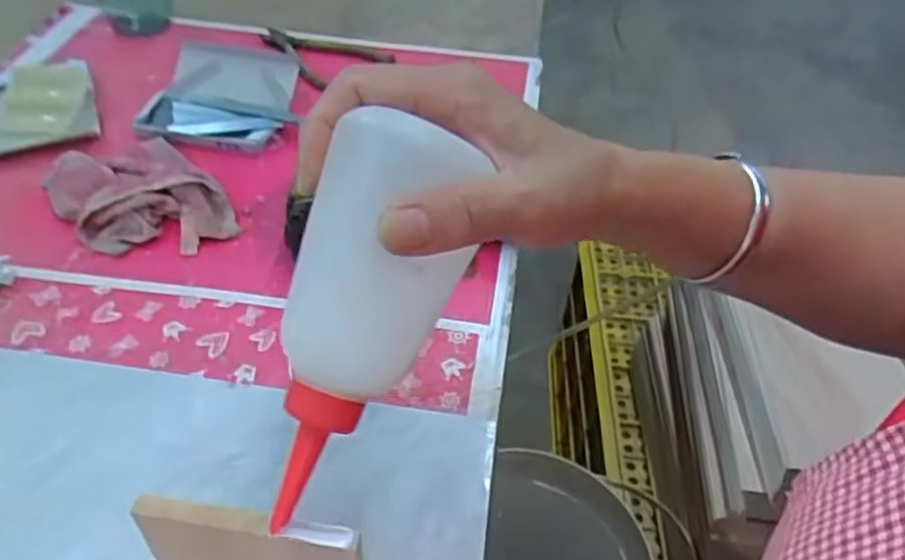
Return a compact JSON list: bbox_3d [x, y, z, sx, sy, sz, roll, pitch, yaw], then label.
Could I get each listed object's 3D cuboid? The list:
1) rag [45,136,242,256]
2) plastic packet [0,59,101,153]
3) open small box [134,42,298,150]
[{"bbox_3d":[-0.260,-0.071,0.591,0.109,0.028,0.160,-29,52,-29],"label":"rag"},{"bbox_3d":[-0.416,-0.168,0.678,0.136,0.033,0.128,-14,46,-17],"label":"plastic packet"},{"bbox_3d":[-0.223,-0.176,0.692,0.134,0.024,0.115,3,62,1],"label":"open small box"}]

